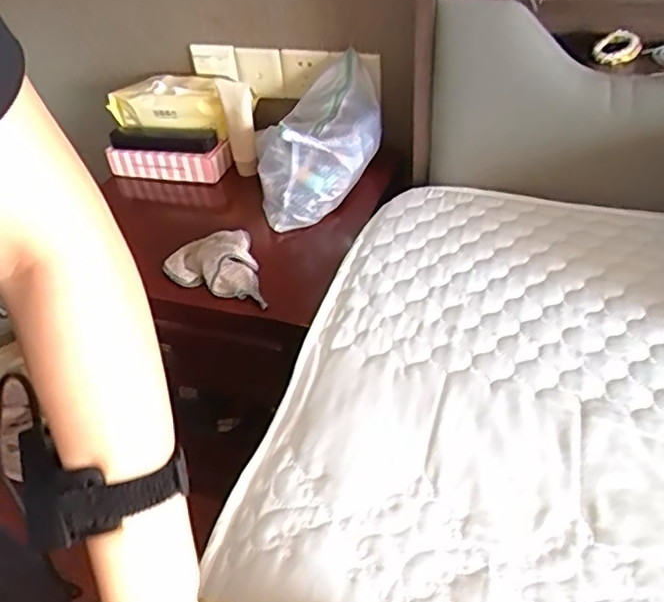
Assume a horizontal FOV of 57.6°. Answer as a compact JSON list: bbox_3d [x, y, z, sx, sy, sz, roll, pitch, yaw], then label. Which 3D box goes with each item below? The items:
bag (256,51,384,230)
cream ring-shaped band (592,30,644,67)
[{"bbox_3d":[-0.016,-0.257,0.907,0.149,0.134,0.302,11,59,19],"label":"bag"},{"bbox_3d":[0.374,-0.332,0.792,0.060,0.033,0.040,12,44,19],"label":"cream ring-shaped band"}]

